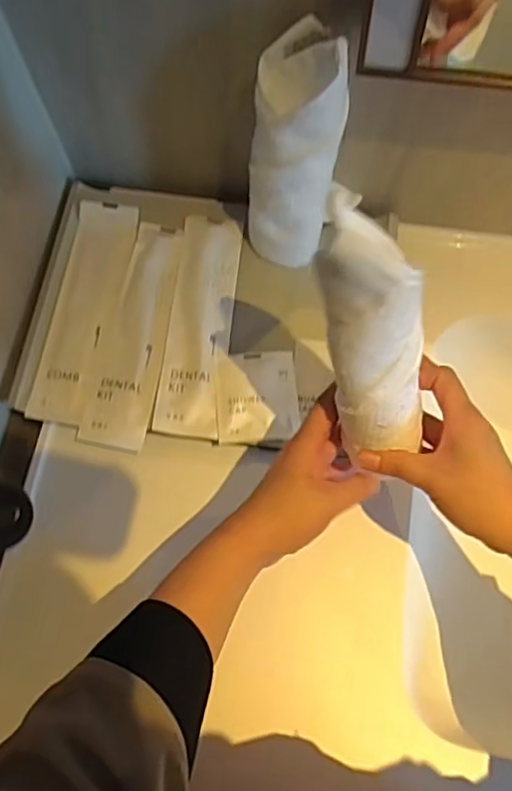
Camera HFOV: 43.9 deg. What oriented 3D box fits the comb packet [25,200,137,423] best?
[{"bbox_3d":[-0.160,-0.083,0.599,0.060,0.008,0.225,7,71,4],"label":"comb packet"}]

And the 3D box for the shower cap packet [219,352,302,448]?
[{"bbox_3d":[0.002,0.000,0.567,0.071,0.009,0.084,-3,70,0],"label":"shower cap packet"}]

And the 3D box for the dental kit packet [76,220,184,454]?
[{"bbox_3d":[-0.109,-0.061,0.589,0.058,0.007,0.221,9,71,5],"label":"dental kit packet"}]

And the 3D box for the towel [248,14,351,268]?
[{"bbox_3d":[0.032,-0.192,0.520,0.077,0.214,0.064,7,71,4],"label":"towel"}]

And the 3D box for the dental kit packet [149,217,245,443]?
[{"bbox_3d":[-0.051,-0.070,0.593,0.057,0.010,0.220,5,71,3],"label":"dental kit packet"}]

